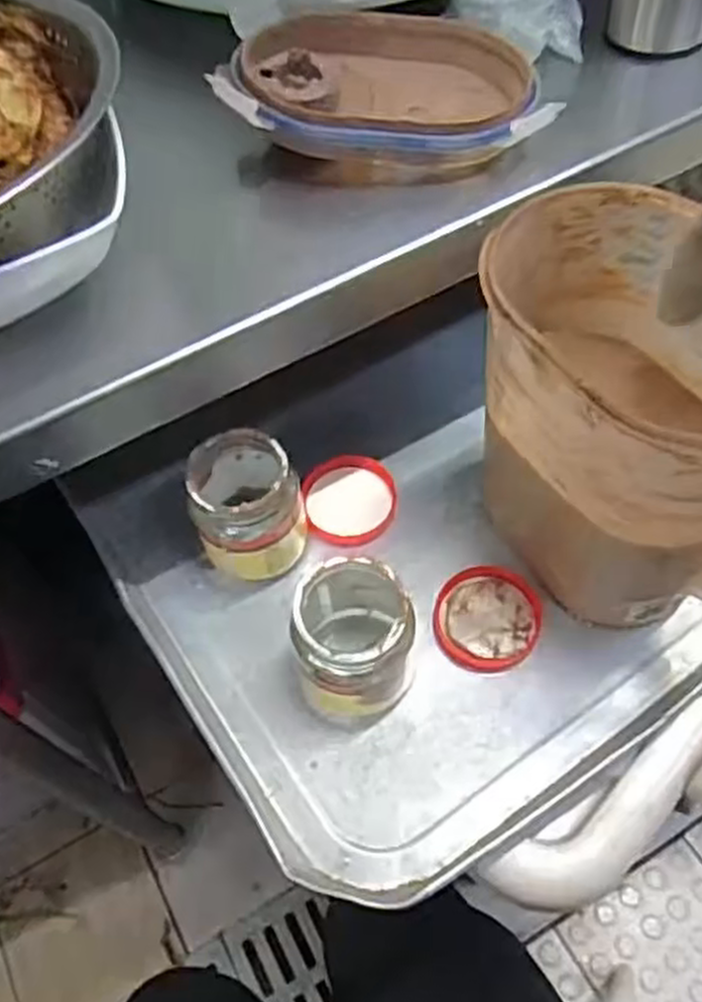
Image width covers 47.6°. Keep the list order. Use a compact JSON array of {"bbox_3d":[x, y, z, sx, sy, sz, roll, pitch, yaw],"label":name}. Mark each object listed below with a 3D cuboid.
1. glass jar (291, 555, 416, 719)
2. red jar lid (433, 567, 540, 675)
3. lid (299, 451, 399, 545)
[{"bbox_3d":[0.004,0.079,0.452,0.065,0.091,0.073,6,58,10],"label":"glass jar"},{"bbox_3d":[0.084,0.072,0.491,0.063,0.016,0.063,-3,57,5],"label":"red jar lid"},{"bbox_3d":[0.000,-0.002,0.542,0.062,0.009,0.066,-15,57,-3],"label":"lid"}]

